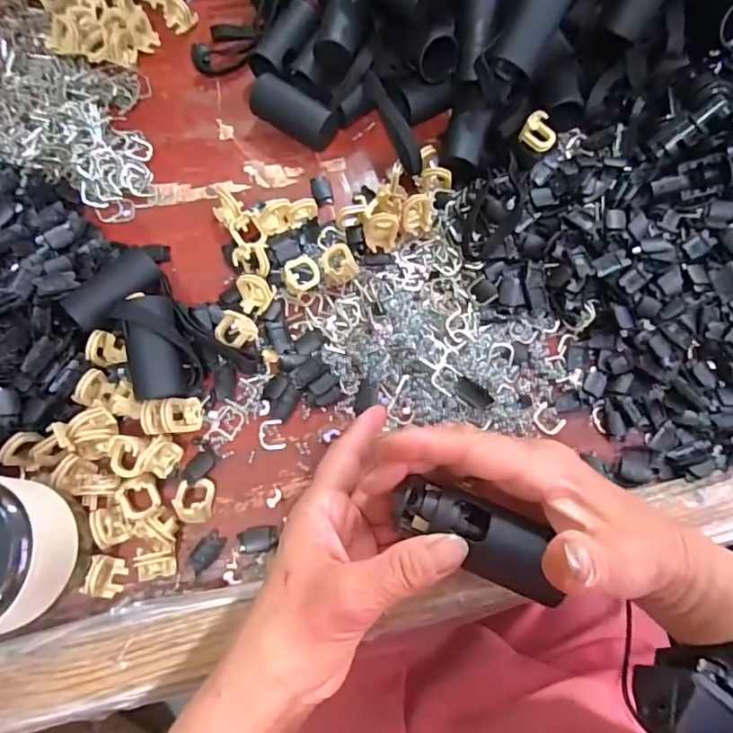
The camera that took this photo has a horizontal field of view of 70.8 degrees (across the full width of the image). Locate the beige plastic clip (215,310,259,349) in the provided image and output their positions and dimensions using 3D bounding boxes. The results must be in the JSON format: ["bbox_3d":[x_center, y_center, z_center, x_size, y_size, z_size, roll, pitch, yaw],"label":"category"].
[{"bbox_3d":[-0.086,-0.024,0.339,0.024,0.011,0.023,0,75,-2],"label":"beige plastic clip"}]

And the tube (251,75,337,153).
[{"bbox_3d":[-0.053,-0.187,0.380,0.066,0.026,0.022,29,76,6],"label":"tube"}]

